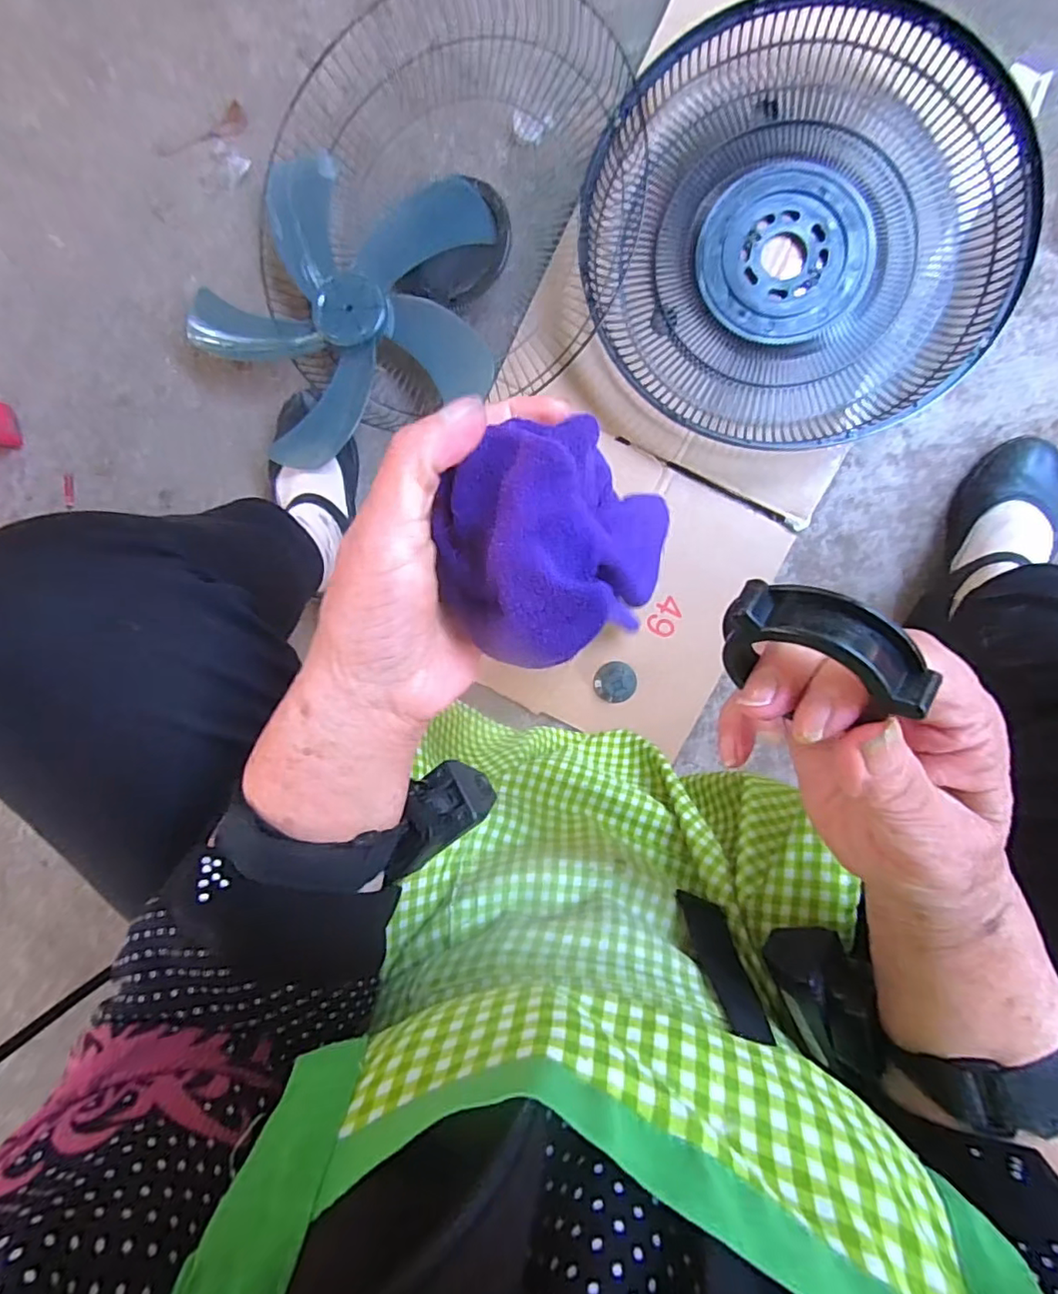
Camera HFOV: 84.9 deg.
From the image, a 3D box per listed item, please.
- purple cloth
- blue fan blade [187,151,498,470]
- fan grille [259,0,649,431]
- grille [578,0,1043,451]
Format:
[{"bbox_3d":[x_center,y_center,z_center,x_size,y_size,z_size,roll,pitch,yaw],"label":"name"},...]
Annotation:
[{"bbox_3d":[0.011,-0.039,0.220,0.086,0.083,0.077,-31,94,9],"label":"purple cloth"},{"bbox_3d":[-0.193,-0.360,0.614,0.358,0.060,0.308,-20,96,8],"label":"blue fan blade"},{"bbox_3d":[-0.086,-0.443,0.591,0.381,0.062,0.417,10,99,4],"label":"fan grille"},{"bbox_3d":[0.257,-0.401,0.575,0.399,0.075,0.397,-6,98,6],"label":"grille"}]

